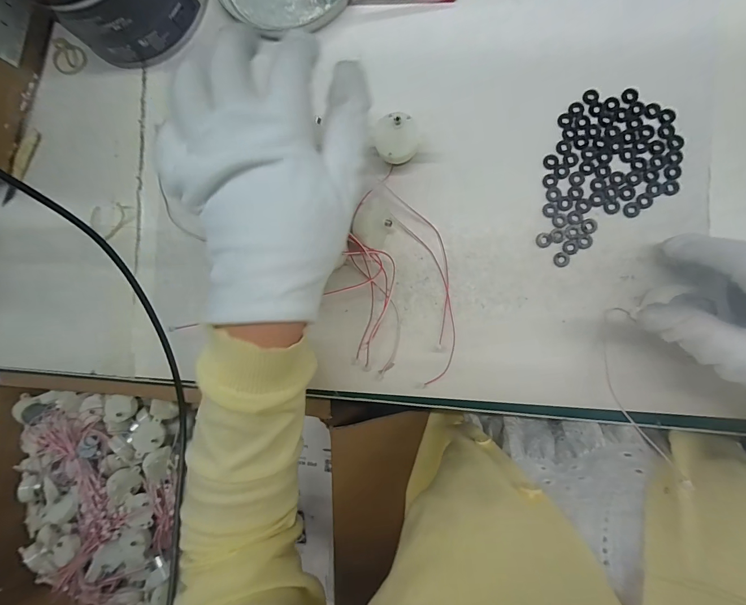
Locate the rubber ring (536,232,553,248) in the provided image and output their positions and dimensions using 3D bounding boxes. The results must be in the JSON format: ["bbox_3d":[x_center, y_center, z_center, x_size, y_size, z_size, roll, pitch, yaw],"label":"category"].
[{"bbox_3d":[0.124,-0.045,0.257,0.011,0.004,0.011,0,89,9],"label":"rubber ring"}]

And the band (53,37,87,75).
[{"bbox_3d":[-0.281,-0.225,0.326,0.036,0.004,0.027,33,94,8],"label":"band"}]

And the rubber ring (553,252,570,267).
[{"bbox_3d":[0.136,-0.031,0.254,0.011,0.004,0.011,0,89,9],"label":"rubber ring"}]

